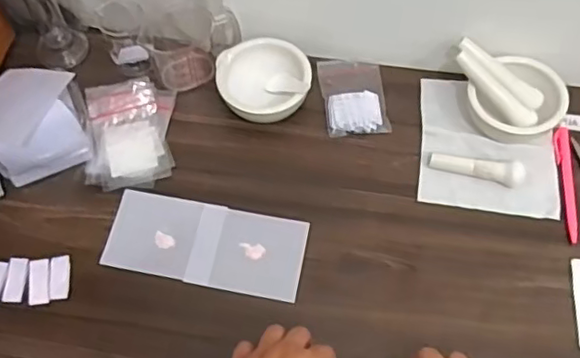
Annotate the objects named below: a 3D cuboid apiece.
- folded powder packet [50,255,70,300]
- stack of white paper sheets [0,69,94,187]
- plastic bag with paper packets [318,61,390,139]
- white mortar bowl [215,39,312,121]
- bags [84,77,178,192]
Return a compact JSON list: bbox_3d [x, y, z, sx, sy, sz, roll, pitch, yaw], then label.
[{"bbox_3d":[-0.222,0.095,0.585,0.017,0.005,0.045,-8,62,-3],"label":"folded powder packet"},{"bbox_3d":[-0.270,-0.060,0.626,0.112,0.076,0.110,25,65,14],"label":"stack of white paper sheets"},{"bbox_3d":[0.072,-0.093,0.675,0.069,0.011,0.098,-6,62,-2],"label":"plastic bag with paper packets"},{"bbox_3d":[-0.029,-0.107,0.660,0.099,0.053,0.076,-2,62,0],"label":"white mortar bowl"},{"bbox_3d":[-0.174,-0.051,0.657,0.091,0.014,0.129,-5,62,-1],"label":"bags"}]

